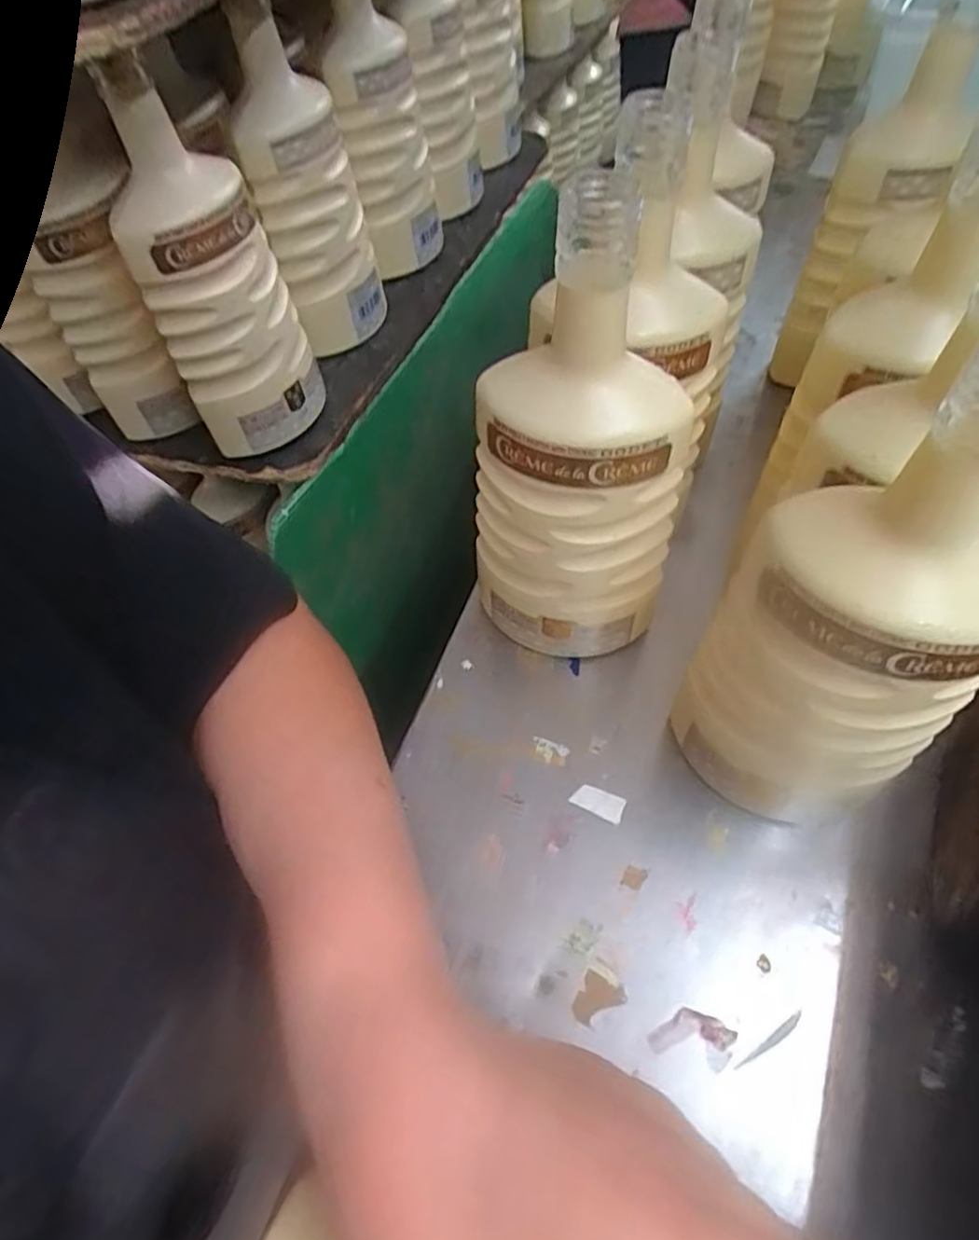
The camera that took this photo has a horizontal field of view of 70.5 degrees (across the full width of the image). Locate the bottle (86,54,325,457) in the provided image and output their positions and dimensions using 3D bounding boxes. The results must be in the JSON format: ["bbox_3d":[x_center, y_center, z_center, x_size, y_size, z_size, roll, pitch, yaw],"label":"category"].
[{"bbox_3d":[-0.178,-0.216,0.456,0.080,0.218,0.066,-5,55,1],"label":"bottle"}]

